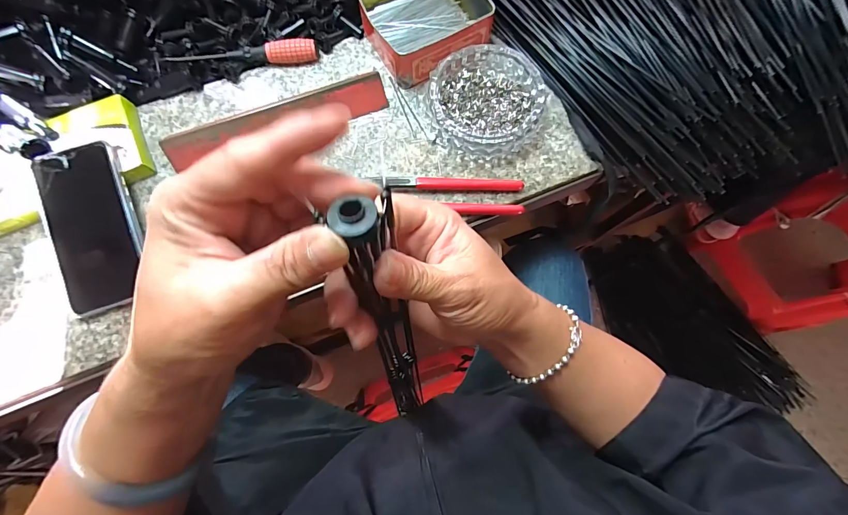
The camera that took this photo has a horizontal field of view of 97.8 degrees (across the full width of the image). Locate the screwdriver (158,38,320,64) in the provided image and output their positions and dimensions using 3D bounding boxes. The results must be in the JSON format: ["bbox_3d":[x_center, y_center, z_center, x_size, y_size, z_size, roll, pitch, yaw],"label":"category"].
[{"bbox_3d":[-0.201,-0.227,0.411,0.163,0.020,0.019,-2,75,-1],"label":"screwdriver"}]

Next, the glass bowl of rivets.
[{"bbox_3d":[0.068,-0.166,0.393,0.119,0.027,0.125,0,75,0],"label":"glass bowl of rivets"}]

